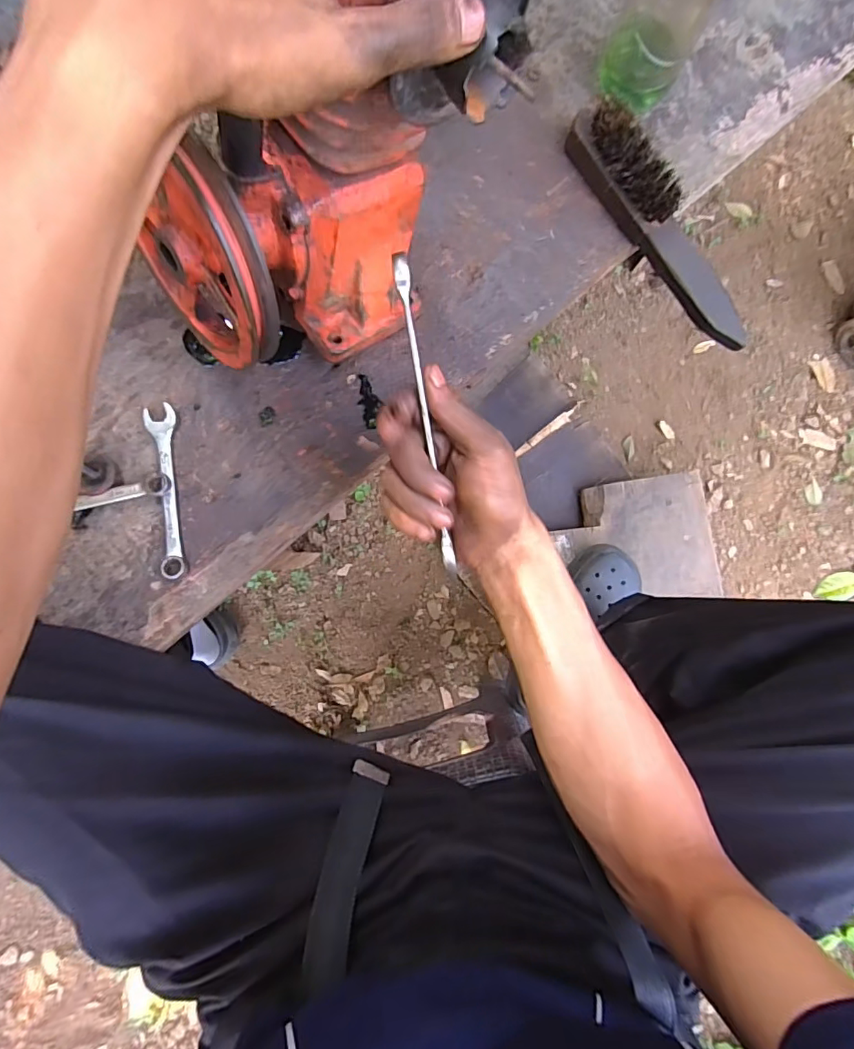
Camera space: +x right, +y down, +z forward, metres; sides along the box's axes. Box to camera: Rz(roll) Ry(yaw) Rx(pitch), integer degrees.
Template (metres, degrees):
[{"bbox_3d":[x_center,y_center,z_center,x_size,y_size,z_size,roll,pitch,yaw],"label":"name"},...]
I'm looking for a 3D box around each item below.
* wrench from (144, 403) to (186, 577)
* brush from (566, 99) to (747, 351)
[{"bbox_3d":[-0.214,-0.027,0.420,0.022,0.008,0.142,-5,87,-3],"label":"wrench"},{"bbox_3d":[0.199,-0.250,0.426,0.031,0.052,0.226,-38,89,-5],"label":"brush"}]

